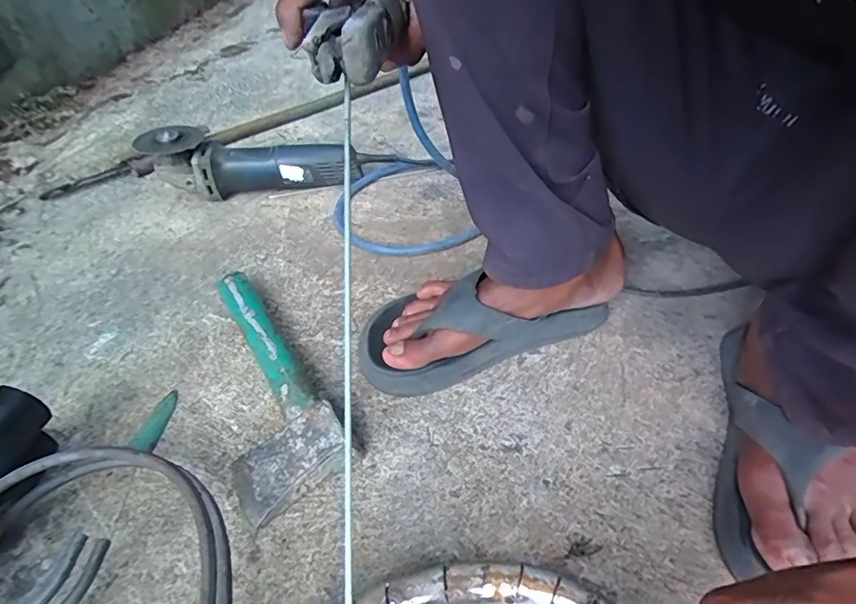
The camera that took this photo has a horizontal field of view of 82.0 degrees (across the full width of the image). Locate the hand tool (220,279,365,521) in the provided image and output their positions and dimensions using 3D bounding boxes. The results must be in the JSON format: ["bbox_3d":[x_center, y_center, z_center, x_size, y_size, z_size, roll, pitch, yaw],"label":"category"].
[{"bbox_3d":[-0.159,0.066,0.436,0.096,0.040,0.255,-28,49,-24],"label":"hand tool"}]

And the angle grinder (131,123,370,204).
[{"bbox_3d":[-0.234,-0.189,0.670,0.269,0.094,0.070,-1,44,4],"label":"angle grinder"}]

